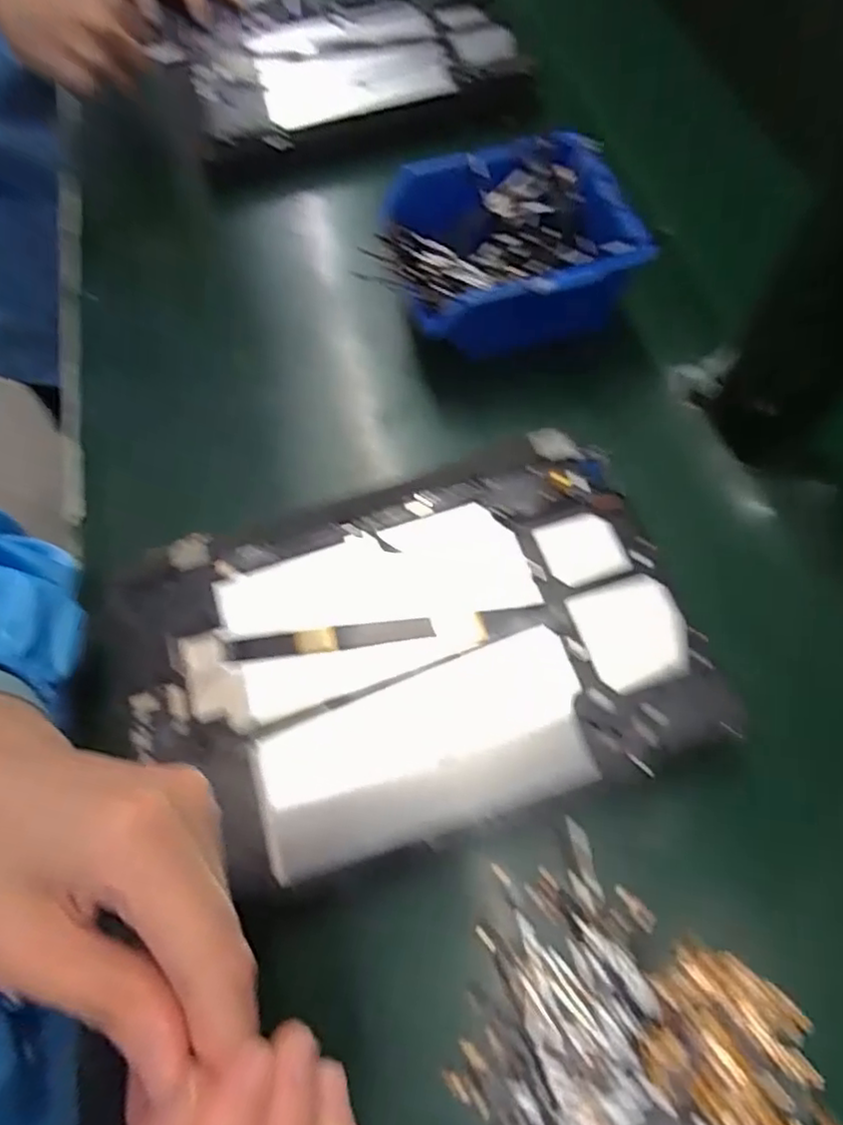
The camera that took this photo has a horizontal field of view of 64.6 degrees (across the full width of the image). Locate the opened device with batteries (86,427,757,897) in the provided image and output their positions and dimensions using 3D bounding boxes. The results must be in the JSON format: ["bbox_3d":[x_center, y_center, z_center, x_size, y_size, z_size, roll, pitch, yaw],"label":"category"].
[{"bbox_3d":[-0.010,0.042,0.302,0.245,0.031,0.159,-17,63,-5],"label":"opened device with batteries"}]

